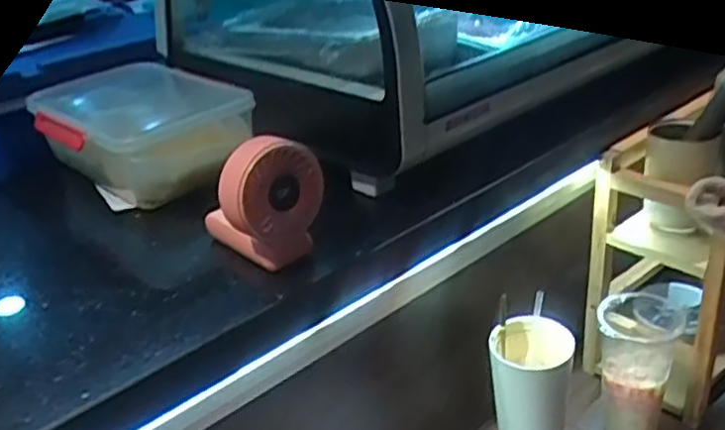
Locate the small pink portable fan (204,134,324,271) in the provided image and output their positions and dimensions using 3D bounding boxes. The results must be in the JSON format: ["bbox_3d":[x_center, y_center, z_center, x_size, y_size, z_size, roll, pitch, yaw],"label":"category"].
[{"bbox_3d":[-0.083,-0.019,0.600,0.088,0.107,0.091,-19,31,-22],"label":"small pink portable fan"}]

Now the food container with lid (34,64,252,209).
[{"bbox_3d":[-0.232,-0.092,0.789,0.221,0.085,0.182,21,38,40],"label":"food container with lid"}]

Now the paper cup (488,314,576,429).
[{"bbox_3d":[0.181,0.200,0.776,0.080,0.162,0.075,-5,28,2],"label":"paper cup"}]

